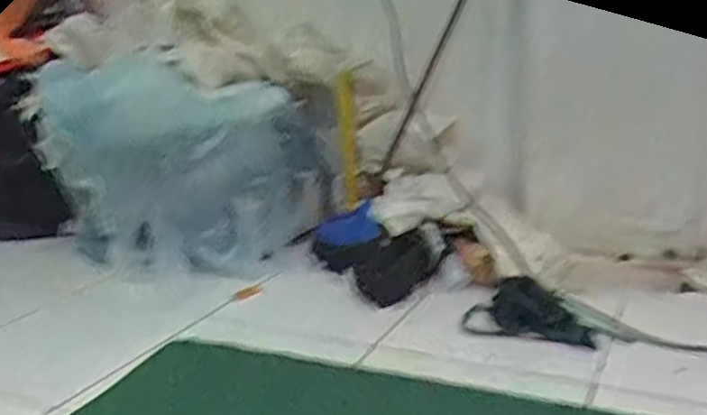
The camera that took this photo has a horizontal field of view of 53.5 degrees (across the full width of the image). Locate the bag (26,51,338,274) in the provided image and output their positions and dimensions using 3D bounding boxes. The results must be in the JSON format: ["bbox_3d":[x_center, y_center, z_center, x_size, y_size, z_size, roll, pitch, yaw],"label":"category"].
[{"bbox_3d":[-0.397,-0.129,1.743,0.601,0.483,0.380,3,17,22],"label":"bag"}]

